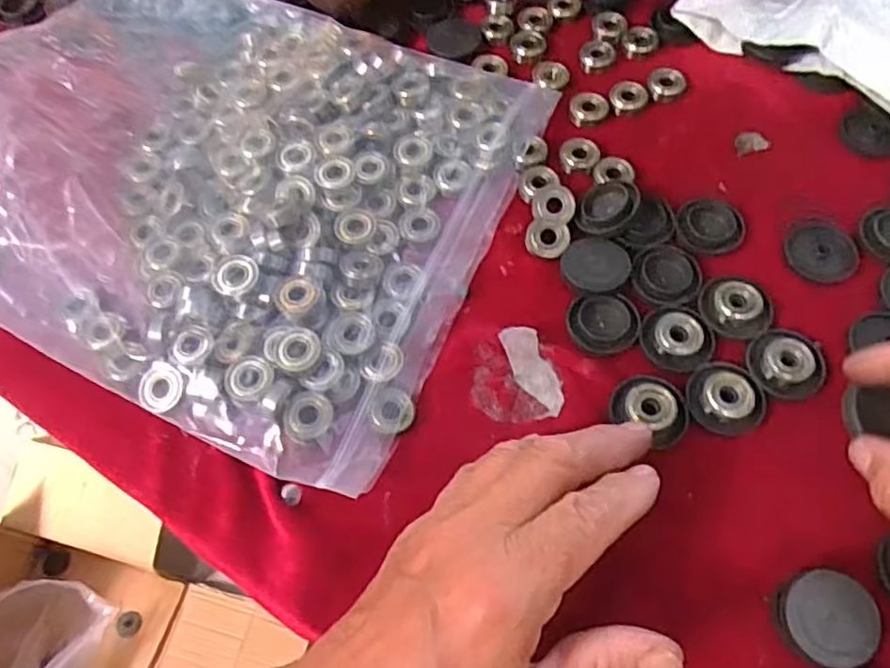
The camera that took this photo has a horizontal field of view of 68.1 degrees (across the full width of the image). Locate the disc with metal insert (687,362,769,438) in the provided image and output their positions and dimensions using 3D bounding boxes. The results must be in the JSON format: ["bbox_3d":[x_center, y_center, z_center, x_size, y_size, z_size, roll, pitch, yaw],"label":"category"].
[{"bbox_3d":[0.124,0.028,0.289,0.033,0.008,0.029,28,68,16],"label":"disc with metal insert"}]

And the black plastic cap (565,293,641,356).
[{"bbox_3d":[0.075,-0.005,0.311,0.033,0.005,0.029,1,63,3],"label":"black plastic cap"}]

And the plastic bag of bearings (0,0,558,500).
[{"bbox_3d":[-0.113,-0.085,0.339,0.276,0.046,0.252,20,66,12],"label":"plastic bag of bearings"}]

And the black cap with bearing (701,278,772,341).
[{"bbox_3d":[0.136,-0.013,0.309,0.032,0.010,0.028,37,70,19],"label":"black cap with bearing"}]

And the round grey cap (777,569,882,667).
[{"bbox_3d":[0.142,0.107,0.246,0.032,0.016,0.032,-1,63,2],"label":"round grey cap"}]

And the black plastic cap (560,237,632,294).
[{"bbox_3d":[0.074,-0.034,0.322,0.033,0.007,0.029,-2,63,2],"label":"black plastic cap"}]

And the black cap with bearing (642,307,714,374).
[{"bbox_3d":[0.109,0.000,0.306,0.032,0.012,0.031,-1,63,2],"label":"black cap with bearing"}]

